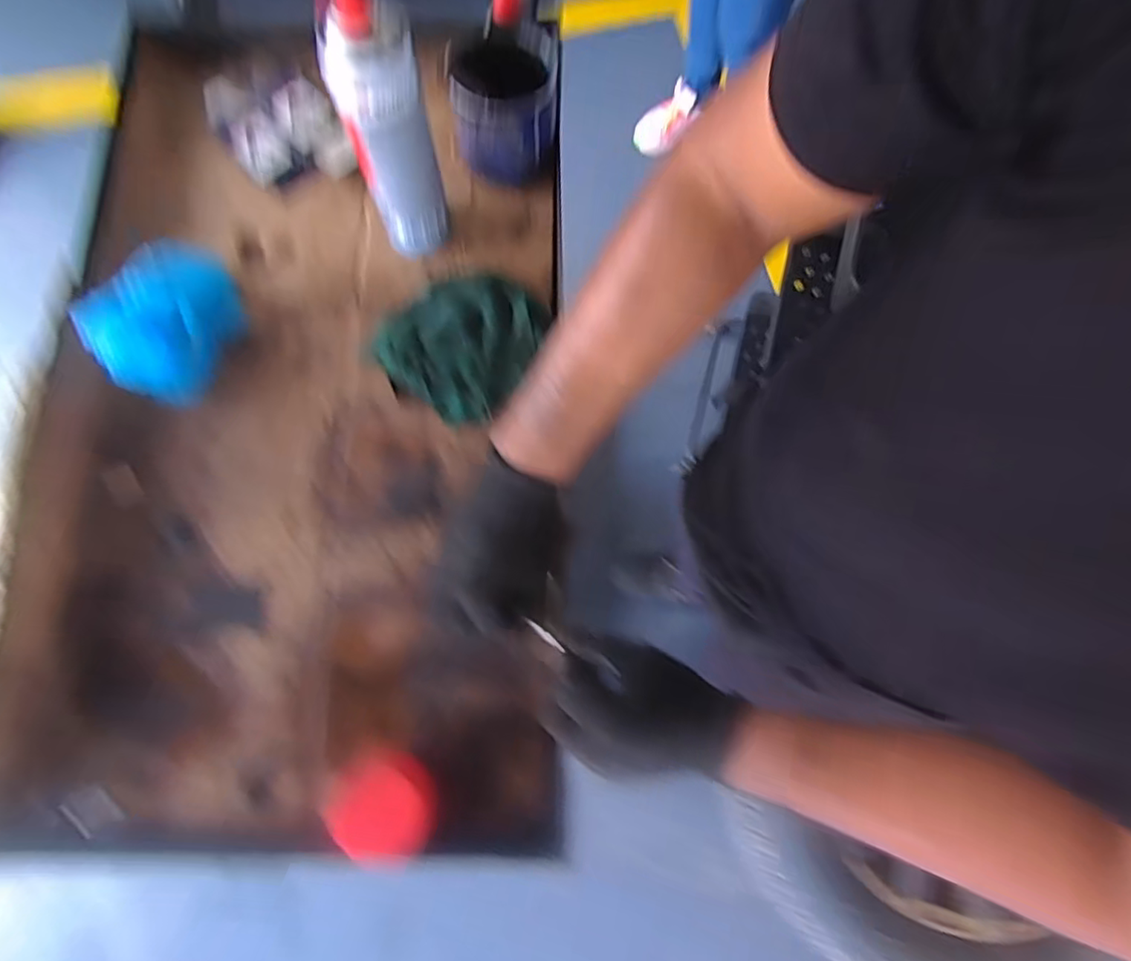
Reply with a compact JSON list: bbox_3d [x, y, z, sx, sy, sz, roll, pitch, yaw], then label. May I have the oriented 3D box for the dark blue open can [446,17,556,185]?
[{"bbox_3d":[-0.057,-0.366,0.568,0.102,0.087,0.110,2,75,0],"label":"dark blue open can"}]

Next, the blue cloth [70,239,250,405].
[{"bbox_3d":[-0.361,-0.154,0.535,0.086,0.062,0.149,21,76,5],"label":"blue cloth"}]

